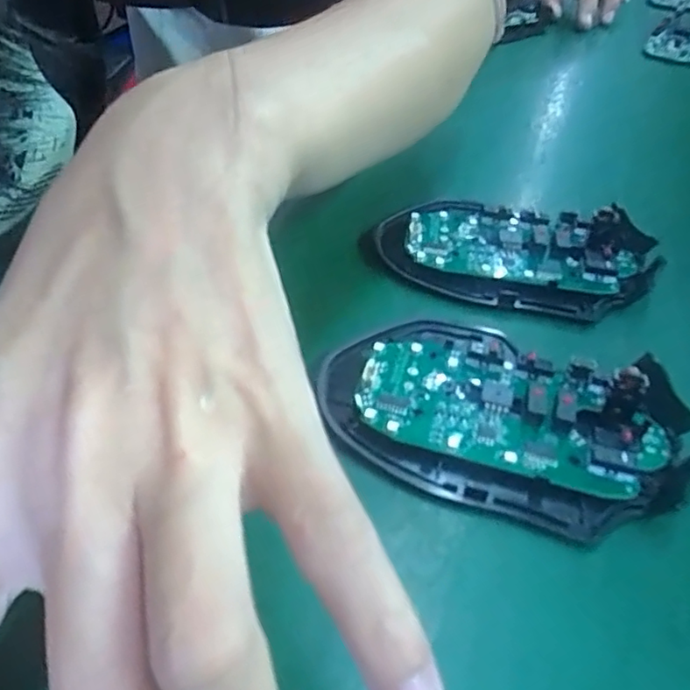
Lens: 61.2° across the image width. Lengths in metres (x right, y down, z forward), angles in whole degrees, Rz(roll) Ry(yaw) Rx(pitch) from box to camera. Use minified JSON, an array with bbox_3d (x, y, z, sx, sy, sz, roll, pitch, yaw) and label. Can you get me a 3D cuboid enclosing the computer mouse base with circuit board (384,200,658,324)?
[{"bbox_3d":[0.074,-0.039,0.250,0.114,0.016,0.057,8,46,6],"label":"computer mouse base with circuit board"}]

